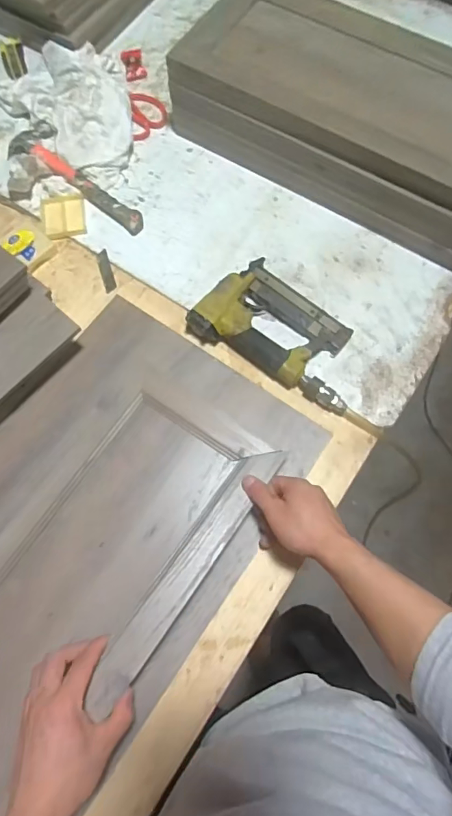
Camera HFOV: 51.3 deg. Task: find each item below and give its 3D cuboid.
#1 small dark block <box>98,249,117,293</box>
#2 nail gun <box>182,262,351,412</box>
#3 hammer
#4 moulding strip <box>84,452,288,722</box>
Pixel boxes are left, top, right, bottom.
[{"bbox_3d":[-0.177,-0.204,0.699,0.017,0.004,0.074,-16,71,-6],"label":"small dark block"},{"bbox_3d":[0.080,-0.112,0.641,0.238,0.049,0.140,28,73,9],"label":"nail gun"},{"bbox_3d":[-0.240,-0.354,0.727,0.279,0.037,0.091,43,76,13],"label":"hammer"},{"bbox_3d":[-0.039,0.175,0.527,0.041,0.011,0.323,33,69,10],"label":"moulding strip"}]

